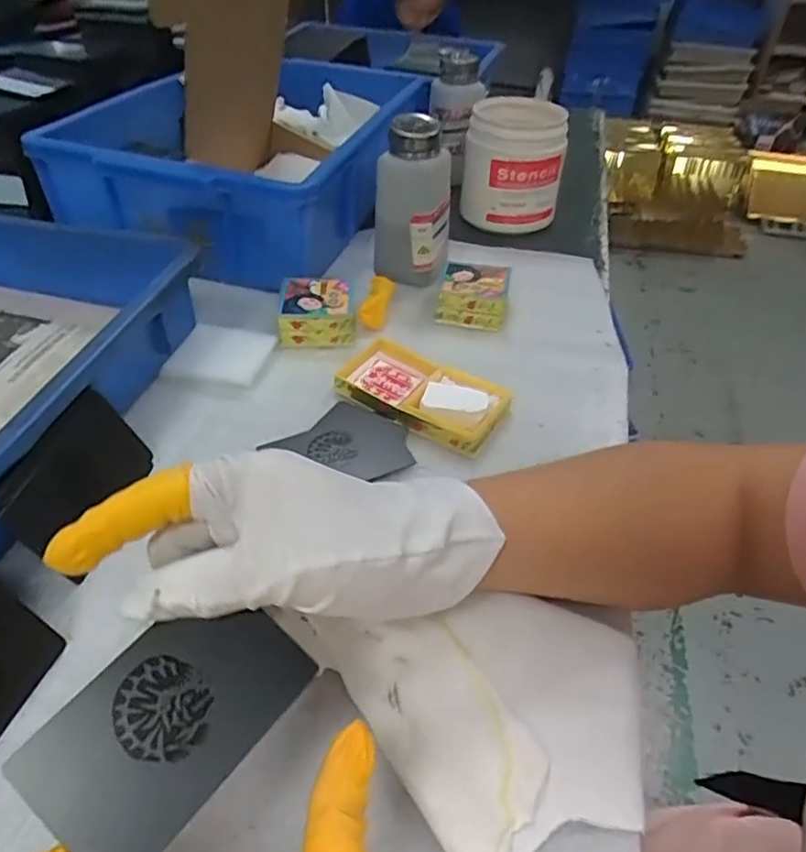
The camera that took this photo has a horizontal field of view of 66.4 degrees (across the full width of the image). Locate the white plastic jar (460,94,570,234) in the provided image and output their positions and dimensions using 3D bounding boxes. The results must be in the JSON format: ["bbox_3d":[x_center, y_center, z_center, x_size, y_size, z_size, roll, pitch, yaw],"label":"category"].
[{"bbox_3d":[0.112,-0.260,0.619,0.096,0.105,0.085,11,44,8],"label":"white plastic jar"}]

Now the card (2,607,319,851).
[{"bbox_3d":[-0.076,0.095,0.202,0.053,0.004,0.084,40,63,11],"label":"card"}]

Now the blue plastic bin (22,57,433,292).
[{"bbox_3d":[-0.130,-0.270,0.612,0.237,0.101,0.389,14,45,12],"label":"blue plastic bin"}]

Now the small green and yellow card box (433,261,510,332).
[{"bbox_3d":[0.057,-0.105,0.495,0.053,0.031,0.048,11,44,8],"label":"small green and yellow card box"}]

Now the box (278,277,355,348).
[{"bbox_3d":[-0.065,-0.090,0.473,0.056,0.028,0.054,1,44,-2],"label":"box"}]

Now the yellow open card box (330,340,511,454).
[{"bbox_3d":[0.010,-0.025,0.414,0.113,0.021,0.057,23,47,20],"label":"yellow open card box"}]

